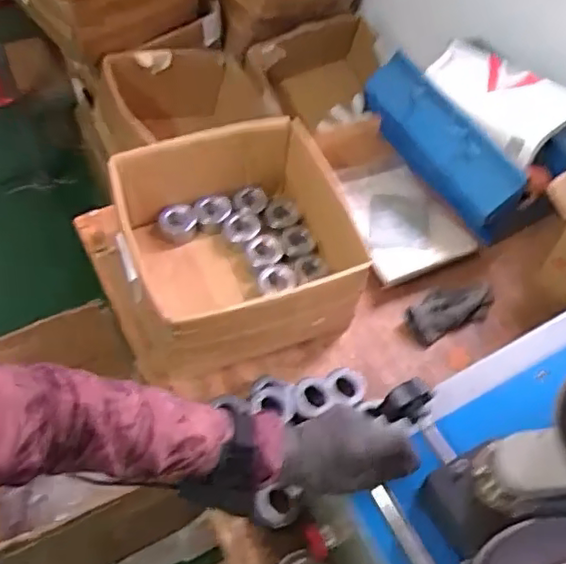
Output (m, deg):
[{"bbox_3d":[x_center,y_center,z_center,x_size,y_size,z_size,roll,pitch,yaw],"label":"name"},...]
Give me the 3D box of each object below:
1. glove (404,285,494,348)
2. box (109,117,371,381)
[{"bbox_3d":[0.285,0.043,1.054,0.157,0.059,0.083,-22,60,-19],"label":"glove"},{"bbox_3d":[-0.068,-0.063,0.985,0.362,0.155,0.335,-15,58,-15],"label":"box"}]

